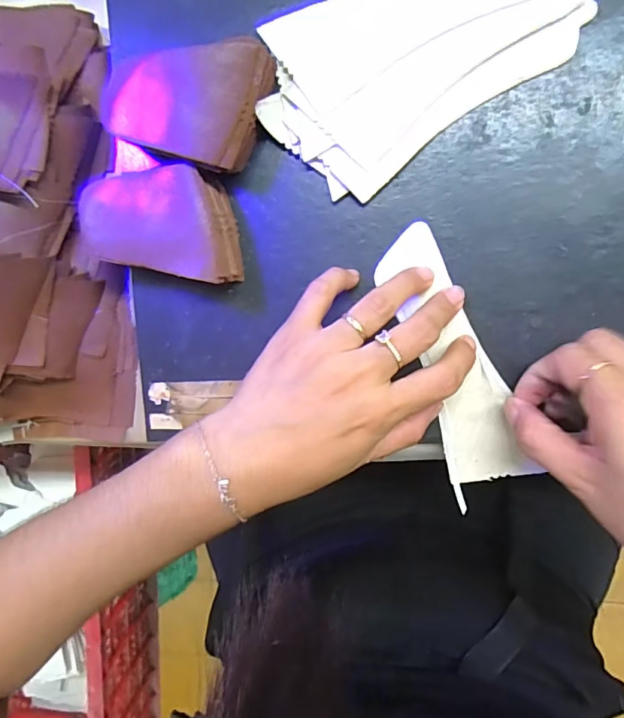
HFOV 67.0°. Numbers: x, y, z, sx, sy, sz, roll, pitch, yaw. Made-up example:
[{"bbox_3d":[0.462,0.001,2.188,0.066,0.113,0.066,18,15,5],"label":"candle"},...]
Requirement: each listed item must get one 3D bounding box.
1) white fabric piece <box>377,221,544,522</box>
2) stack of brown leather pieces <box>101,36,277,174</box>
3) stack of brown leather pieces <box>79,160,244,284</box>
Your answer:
[{"bbox_3d":[0.081,0.002,0.267,0.047,0.012,0.156,-19,94,6],"label":"white fabric piece"},{"bbox_3d":[-0.067,-0.139,0.256,0.078,0.030,0.062,16,99,4],"label":"stack of brown leather pieces"},{"bbox_3d":[-0.086,-0.074,0.270,0.085,0.025,0.060,0,97,6],"label":"stack of brown leather pieces"}]

